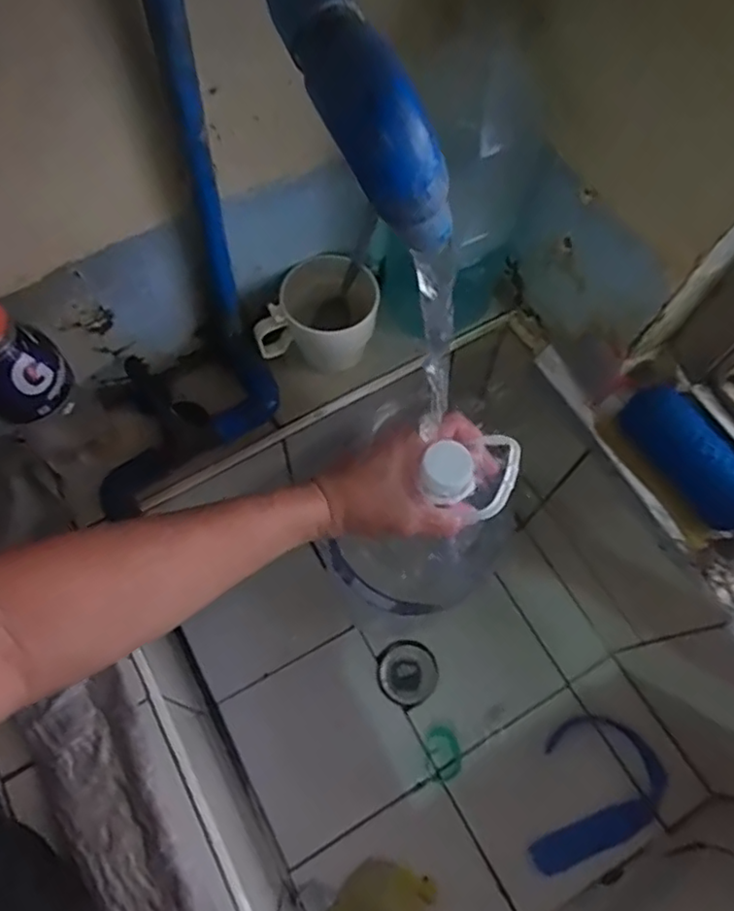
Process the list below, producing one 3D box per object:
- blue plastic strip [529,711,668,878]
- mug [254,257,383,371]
[{"bbox_3d":[0.265,0.400,0.761,0.189,0.017,0.135,-22,69,-11],"label":"blue plastic strip"},{"bbox_3d":[-0.045,-0.129,0.597,0.108,0.082,0.078,4,67,0],"label":"mug"}]

